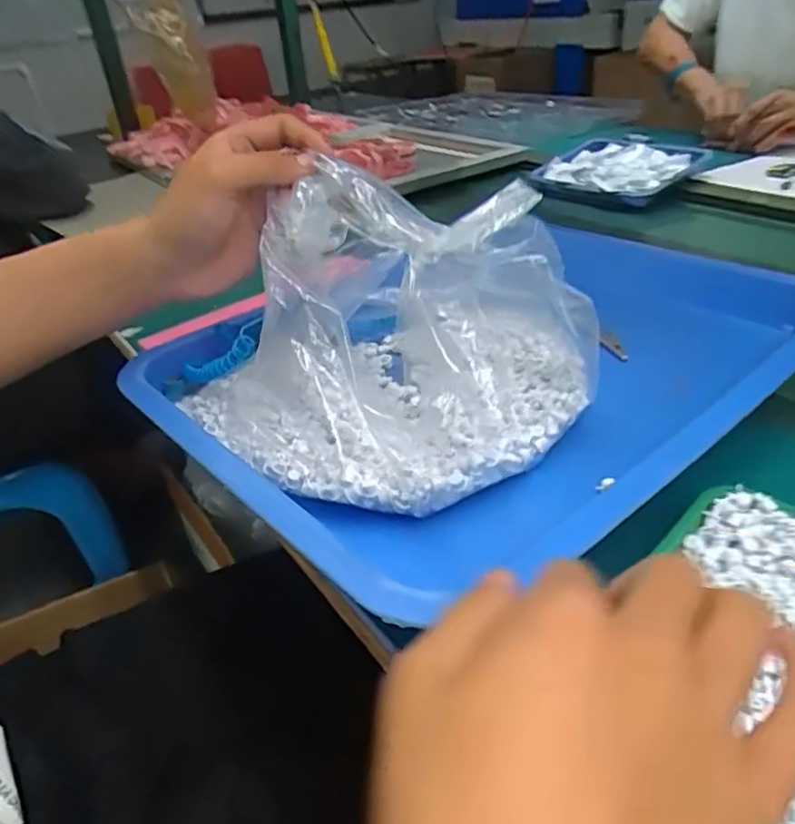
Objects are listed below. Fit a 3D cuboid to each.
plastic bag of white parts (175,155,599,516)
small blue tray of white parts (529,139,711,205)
[{"bbox_3d":[0.001,-0.064,0.391,0.211,0.138,0.206,-30,40,-31],"label":"plastic bag of white parts"},{"bbox_3d":[0.328,-0.366,0.967,0.219,0.037,0.185,24,44,38],"label":"small blue tray of white parts"}]

